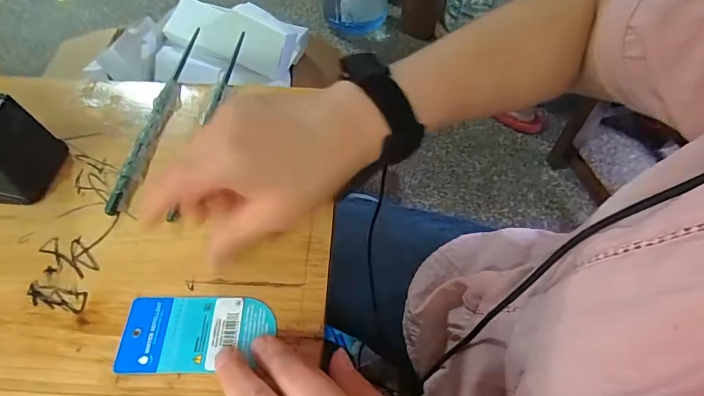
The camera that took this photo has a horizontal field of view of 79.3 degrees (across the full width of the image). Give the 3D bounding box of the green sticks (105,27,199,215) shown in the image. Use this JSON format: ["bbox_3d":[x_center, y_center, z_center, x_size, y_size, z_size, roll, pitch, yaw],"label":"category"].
[{"bbox_3d":[-0.167,-0.080,0.378,0.017,0.009,0.222,5,55,3],"label":"green sticks"}]

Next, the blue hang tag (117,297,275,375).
[{"bbox_3d":[-0.096,0.084,0.266,0.092,0.004,0.046,0,56,-1],"label":"blue hang tag"}]

